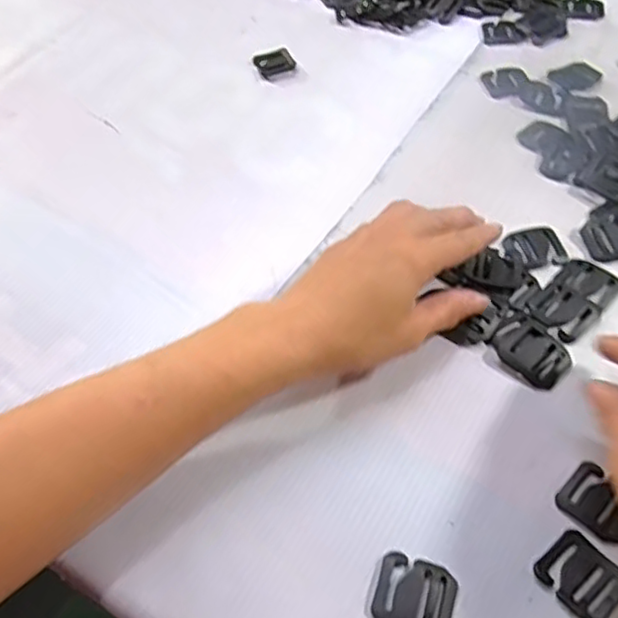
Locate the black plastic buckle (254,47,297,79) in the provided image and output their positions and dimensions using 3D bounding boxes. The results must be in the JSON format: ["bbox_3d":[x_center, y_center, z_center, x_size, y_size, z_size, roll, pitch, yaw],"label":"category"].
[{"bbox_3d":[-0.028,-0.206,0.531,0.031,0.006,0.027,-26,58,-14],"label":"black plastic buckle"}]

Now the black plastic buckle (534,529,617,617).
[{"bbox_3d":[0.124,0.121,0.285,0.029,0.004,0.035,-35,60,-19],"label":"black plastic buckle"}]

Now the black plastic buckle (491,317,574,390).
[{"bbox_3d":[0.124,0.023,0.353,0.042,0.007,0.029,36,65,25],"label":"black plastic buckle"}]

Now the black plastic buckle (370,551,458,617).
[{"bbox_3d":[0.048,0.128,0.285,0.035,0.004,0.030,14,57,13],"label":"black plastic buckle"}]

